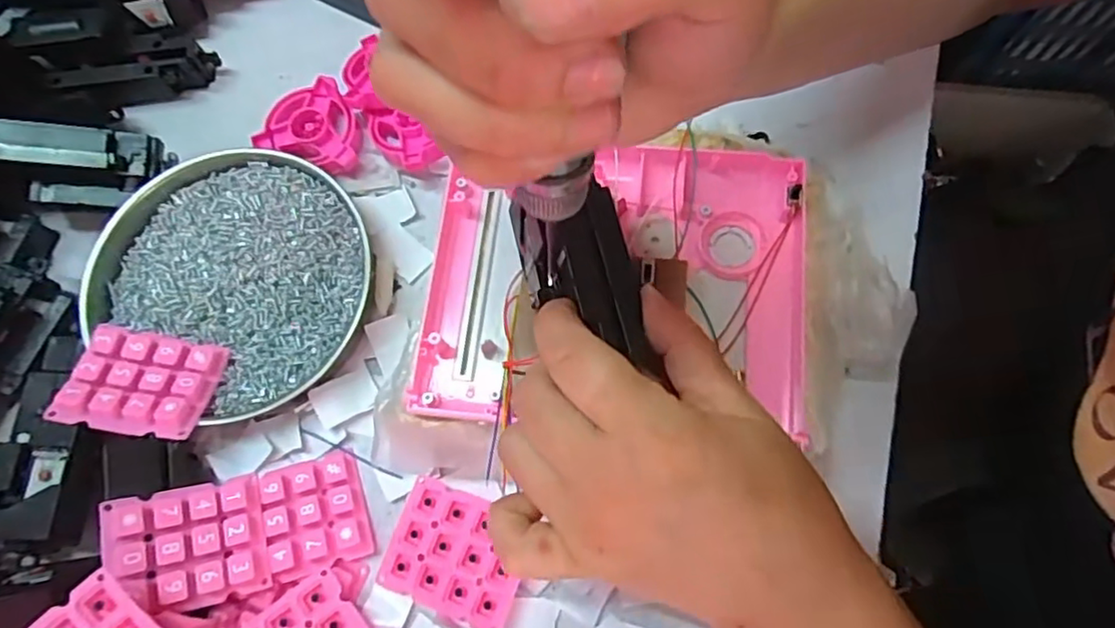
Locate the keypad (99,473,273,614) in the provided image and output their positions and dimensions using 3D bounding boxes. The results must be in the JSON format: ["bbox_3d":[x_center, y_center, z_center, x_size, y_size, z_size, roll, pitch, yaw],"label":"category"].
[{"bbox_3d":[-0.152,0.095,0.264,0.057,0.010,0.049,-6,68,-29],"label":"keypad"}]

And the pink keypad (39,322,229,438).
[{"bbox_3d":[-0.186,0.029,0.288,0.055,0.008,0.049,12,54,-9],"label":"pink keypad"}]

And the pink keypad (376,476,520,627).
[{"bbox_3d":[-0.044,0.105,0.281,0.058,0.007,0.048,18,75,7],"label":"pink keypad"}]

